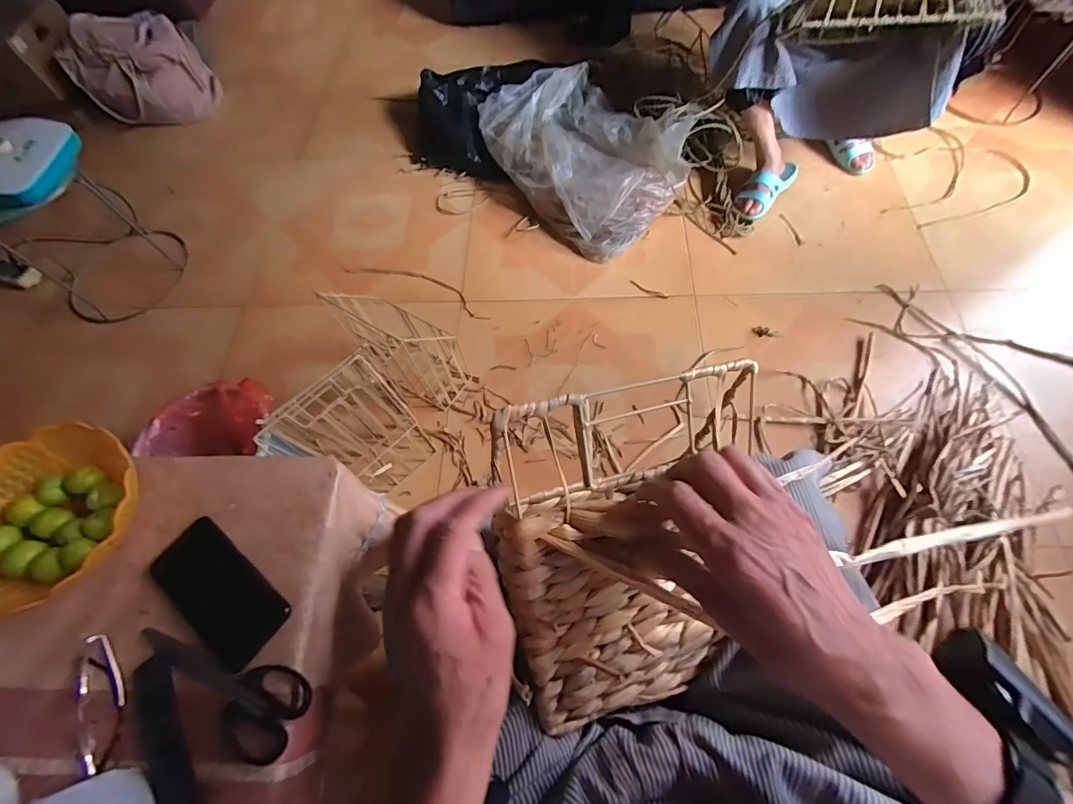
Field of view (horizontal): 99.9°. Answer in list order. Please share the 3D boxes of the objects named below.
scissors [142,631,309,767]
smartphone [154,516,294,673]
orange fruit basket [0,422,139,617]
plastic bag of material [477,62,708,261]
[{"bbox_3d":[-0.318,0.283,0.440,0.190,0.008,0.074,12,66,8],"label":"scissors"},{"bbox_3d":[-0.338,0.201,0.479,0.157,0.008,0.079,34,71,17],"label":"smartphone"},{"bbox_3d":[-0.541,0.127,0.505,0.199,0.054,0.191,-12,65,-3],"label":"orange fruit basket"},{"bbox_3d":[0.108,-0.722,1.264,0.386,0.196,0.643,-35,68,-13],"label":"plastic bag of material"}]

